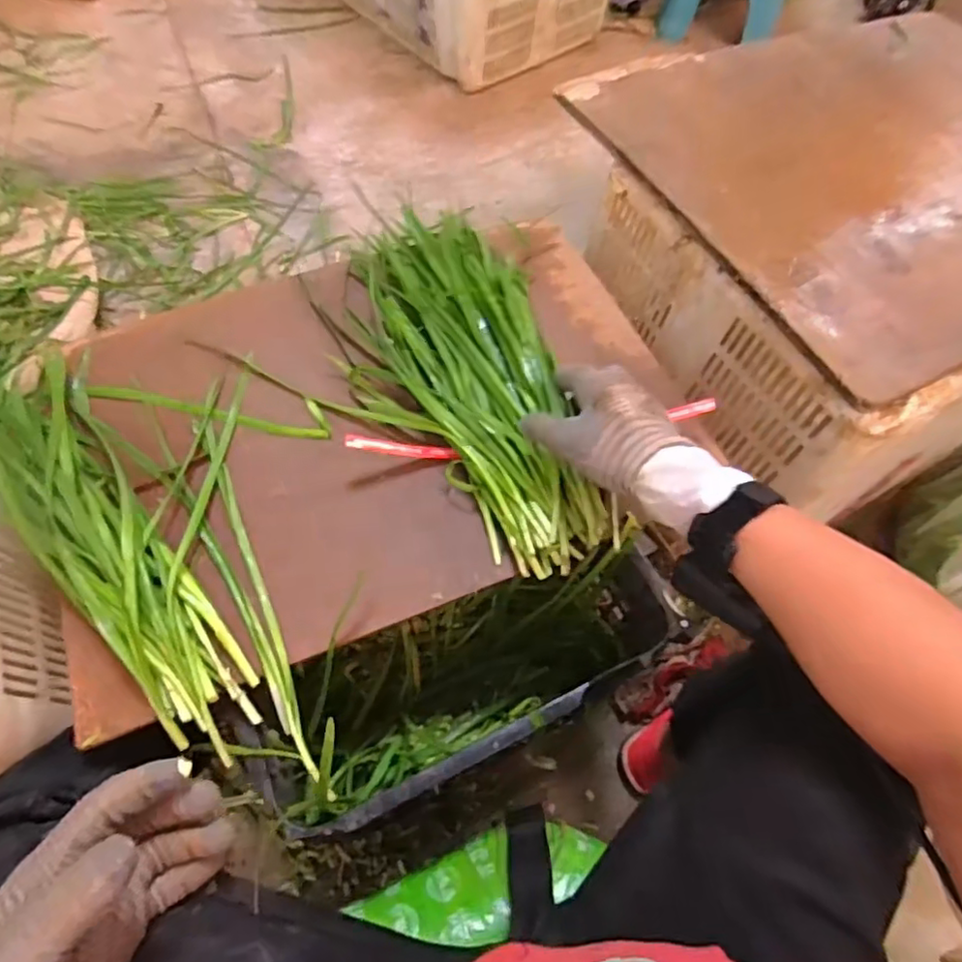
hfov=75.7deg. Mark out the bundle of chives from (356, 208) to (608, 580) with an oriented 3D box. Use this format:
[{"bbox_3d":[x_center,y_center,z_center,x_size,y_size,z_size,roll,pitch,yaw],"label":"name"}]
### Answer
[{"bbox_3d":[-0.012,-0.101,0.549,0.163,0.050,0.386,-16,64,-10],"label":"bundle of chives"}]

